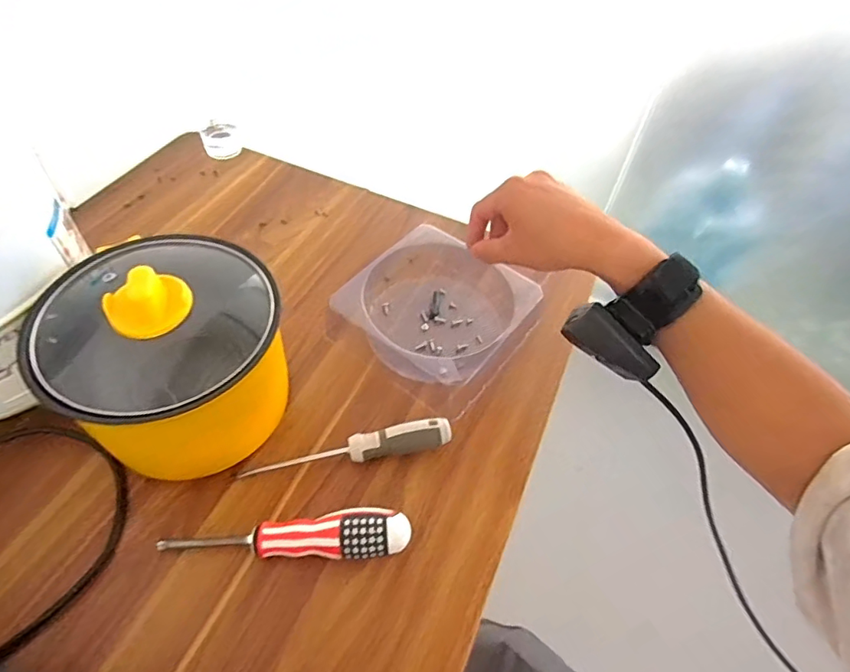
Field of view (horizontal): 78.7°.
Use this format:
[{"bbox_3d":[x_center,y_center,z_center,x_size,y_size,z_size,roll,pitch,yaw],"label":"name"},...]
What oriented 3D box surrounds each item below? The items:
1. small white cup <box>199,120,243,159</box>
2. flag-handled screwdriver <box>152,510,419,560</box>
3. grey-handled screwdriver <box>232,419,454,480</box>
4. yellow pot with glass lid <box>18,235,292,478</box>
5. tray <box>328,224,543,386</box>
[{"bbox_3d":[-0.280,-0.271,0.714,0.049,0.030,0.050,-13,55,-15],"label":"small white cup"},{"bbox_3d":[-0.104,0.152,0.388,0.182,0.034,0.030,2,52,-4],"label":"flag-handled screwdriver"},{"bbox_3d":[-0.064,0.096,0.439,0.172,0.026,0.023,-7,53,-11],"label":"grey-handled screwdriver"},{"bbox_3d":[-0.205,0.008,0.415,0.167,0.158,0.179,3,52,-4],"label":"yellow pot with glass lid"},{"bbox_3d":[0.011,-0.034,0.534,0.164,0.060,0.171,34,55,21],"label":"tray"}]

